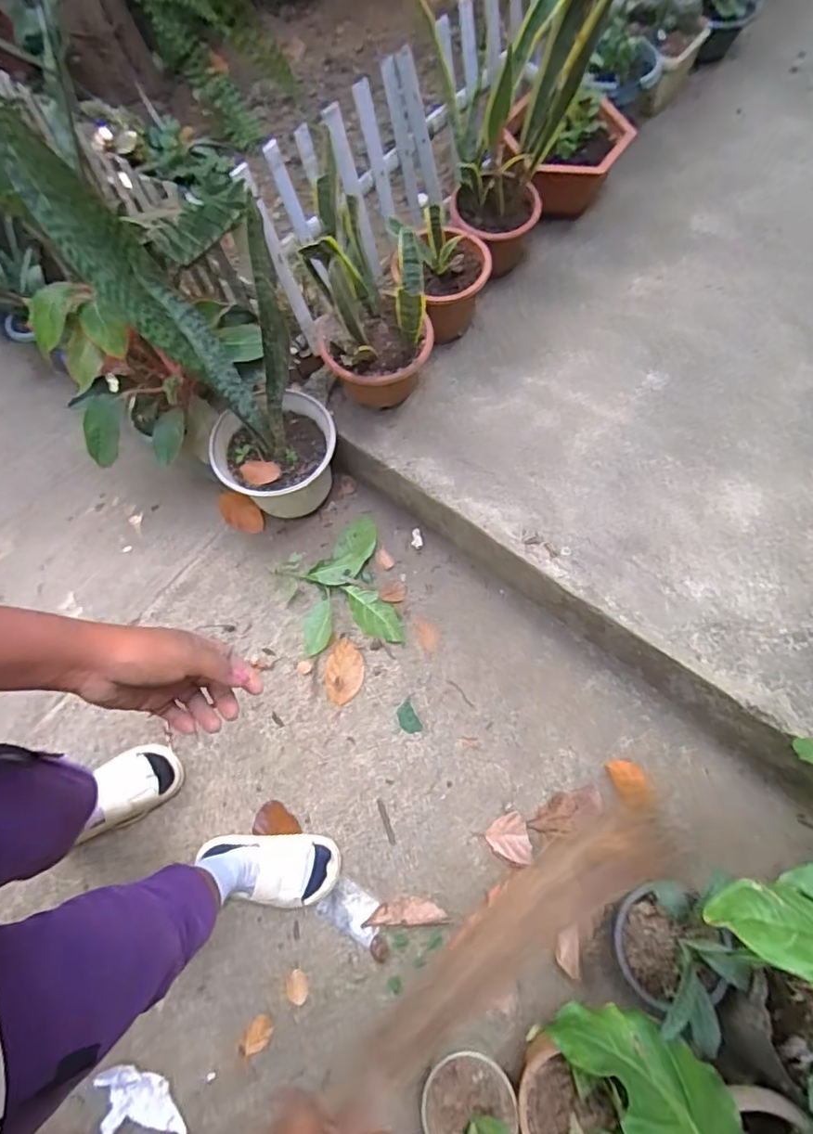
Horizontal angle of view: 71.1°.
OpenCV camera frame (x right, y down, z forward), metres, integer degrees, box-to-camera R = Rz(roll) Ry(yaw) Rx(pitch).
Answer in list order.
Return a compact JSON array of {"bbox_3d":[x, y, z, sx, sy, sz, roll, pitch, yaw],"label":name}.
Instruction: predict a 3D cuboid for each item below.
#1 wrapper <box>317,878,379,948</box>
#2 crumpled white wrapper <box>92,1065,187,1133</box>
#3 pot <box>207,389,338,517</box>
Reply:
[{"bbox_3d":[-0.089,0.571,0.947,0.101,0.008,0.066,29,72,13],"label":"wrapper"},{"bbox_3d":[-0.397,0.801,0.854,0.134,0.016,0.081,-4,68,1],"label":"crumpled white wrapper"},{"bbox_3d":[-0.243,-0.194,1.139,0.229,0.199,0.210,-1,68,2],"label":"pot"}]

